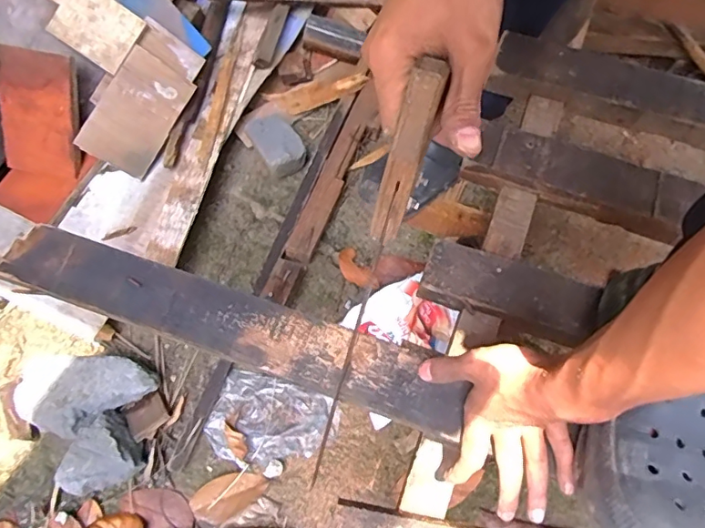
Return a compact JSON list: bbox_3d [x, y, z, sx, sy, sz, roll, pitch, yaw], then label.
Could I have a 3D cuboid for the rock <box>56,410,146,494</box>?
[{"bbox_3d":[-0.352,0.264,0.719,0.101,0.065,0.099,-21,70,-10],"label":"rock"}]

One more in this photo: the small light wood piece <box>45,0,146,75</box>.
[{"bbox_3d":[-0.419,-0.383,0.779,0.166,0.010,0.101,30,85,-25],"label":"small light wood piece"}]

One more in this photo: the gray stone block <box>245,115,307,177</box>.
[{"bbox_3d":[-0.132,-0.207,0.901,0.076,0.067,0.126,-37,65,-7],"label":"gray stone block"}]

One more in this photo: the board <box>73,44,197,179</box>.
[{"bbox_3d":[-0.346,-0.244,0.822,0.109,0.011,0.184,31,82,-25],"label":"board"}]

